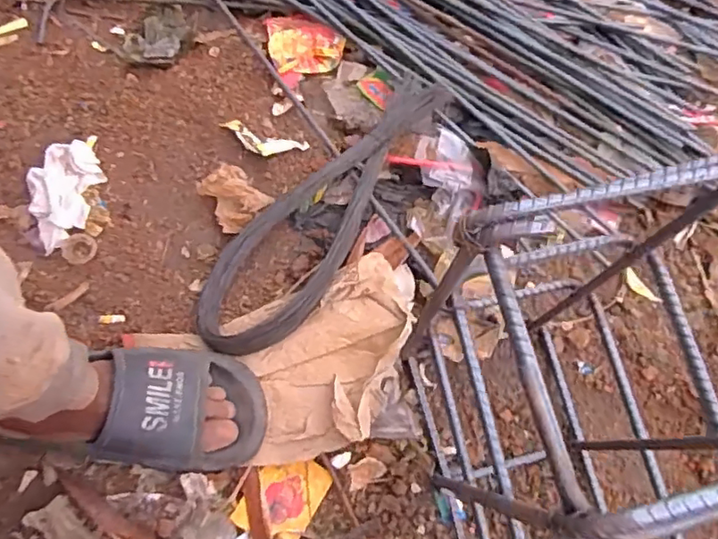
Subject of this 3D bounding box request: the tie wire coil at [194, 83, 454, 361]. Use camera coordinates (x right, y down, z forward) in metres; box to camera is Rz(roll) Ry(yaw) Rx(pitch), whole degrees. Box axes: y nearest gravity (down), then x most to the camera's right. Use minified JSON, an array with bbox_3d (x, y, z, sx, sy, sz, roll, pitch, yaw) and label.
[{"bbox_3d":[-0.025,-0.077,0.684,0.127,0.039,0.414,41,71,15],"label":"tie wire coil"}]

